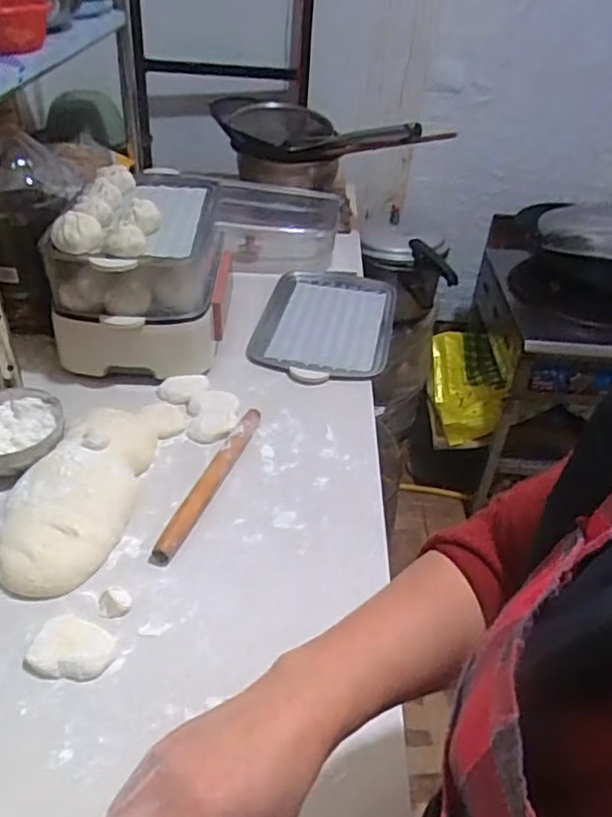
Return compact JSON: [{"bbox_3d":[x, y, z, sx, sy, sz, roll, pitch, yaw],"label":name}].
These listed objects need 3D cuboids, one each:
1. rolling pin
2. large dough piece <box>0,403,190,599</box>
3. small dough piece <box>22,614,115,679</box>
[{"bbox_3d":[-0.118,0.089,0.829,0.027,0.020,0.280,15,39,13],"label":"rolling pin"},{"bbox_3d":[-0.264,0.080,0.810,0.135,0.041,0.345,11,38,8],"label":"large dough piece"},{"bbox_3d":[-0.231,0.237,0.640,0.077,0.012,0.060,12,38,9],"label":"small dough piece"}]

